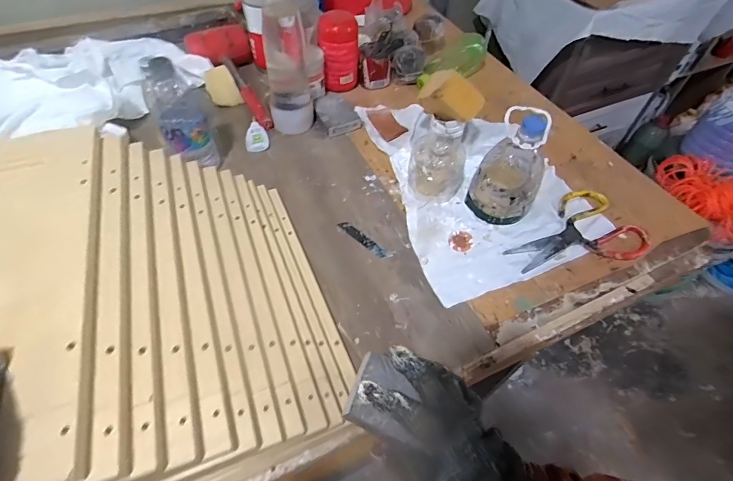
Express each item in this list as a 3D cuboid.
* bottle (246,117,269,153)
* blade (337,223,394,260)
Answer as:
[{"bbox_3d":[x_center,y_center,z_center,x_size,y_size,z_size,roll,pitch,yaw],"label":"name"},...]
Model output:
[{"bbox_3d":[-0.212,-0.201,0.740,0.041,0.018,0.081,-12,56,-10],"label":"bottle"},{"bbox_3d":[-0.003,-0.002,0.608,0.101,0.004,0.023,35,61,21],"label":"blade"}]

